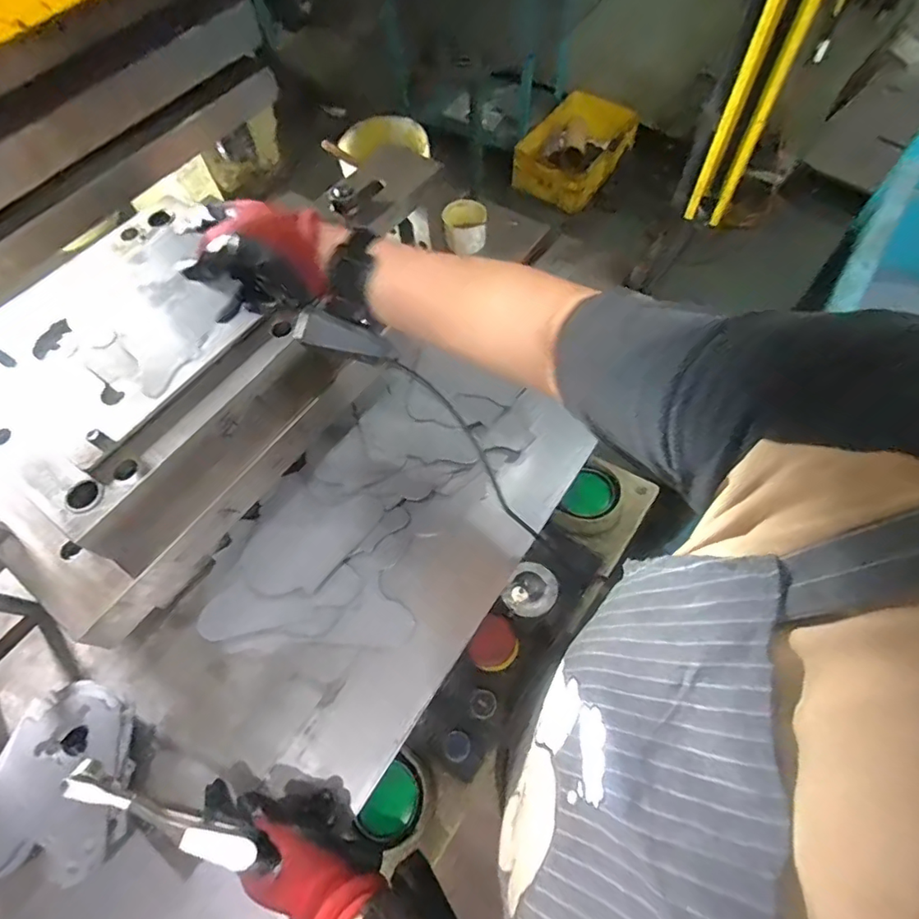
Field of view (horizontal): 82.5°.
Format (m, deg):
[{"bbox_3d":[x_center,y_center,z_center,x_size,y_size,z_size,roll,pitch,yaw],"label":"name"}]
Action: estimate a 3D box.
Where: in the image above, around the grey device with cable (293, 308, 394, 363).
[{"bbox_3d":[-0.093,-0.099,0.427,0.076,0.016,0.027,17,100,-10],"label":"grey device with cable"}]

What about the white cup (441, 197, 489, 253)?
[{"bbox_3d":[0.010,-0.352,0.794,0.063,0.046,0.062,-1,63,3],"label":"white cup"}]

